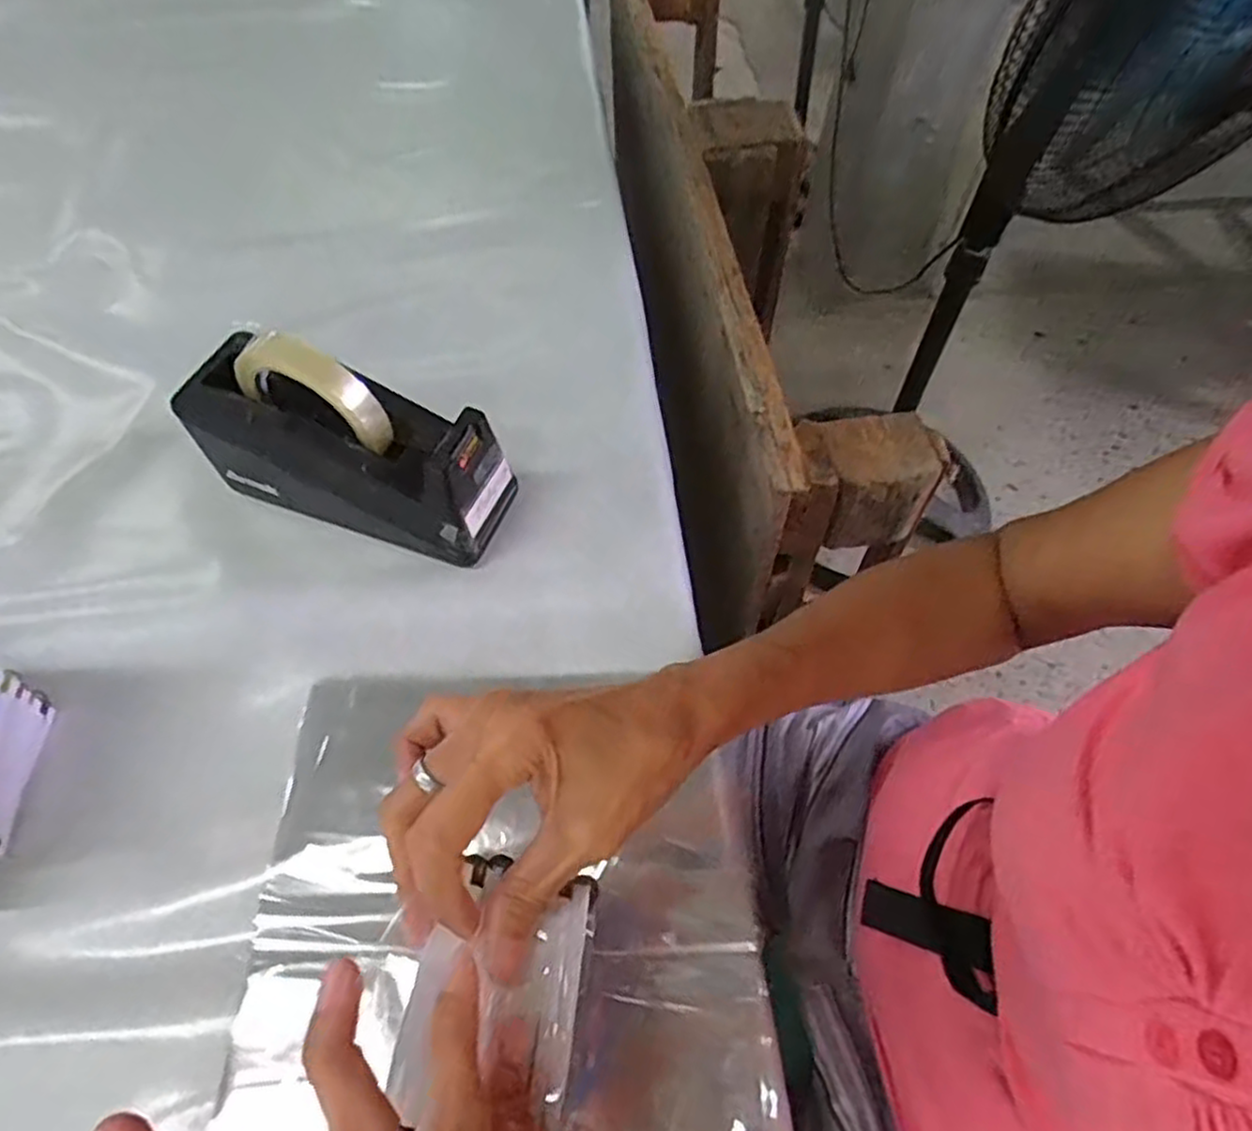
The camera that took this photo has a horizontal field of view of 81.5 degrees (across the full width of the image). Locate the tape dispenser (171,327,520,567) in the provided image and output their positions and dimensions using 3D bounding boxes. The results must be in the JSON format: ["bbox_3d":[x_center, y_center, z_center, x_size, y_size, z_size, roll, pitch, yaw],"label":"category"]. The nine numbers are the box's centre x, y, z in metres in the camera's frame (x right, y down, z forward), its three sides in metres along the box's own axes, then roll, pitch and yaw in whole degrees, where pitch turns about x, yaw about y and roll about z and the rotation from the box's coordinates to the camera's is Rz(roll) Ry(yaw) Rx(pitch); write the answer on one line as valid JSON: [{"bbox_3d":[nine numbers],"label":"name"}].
[{"bbox_3d":[-0.183,-0.084,0.477,0.205,0.123,0.072,18,59,11],"label":"tape dispenser"}]

